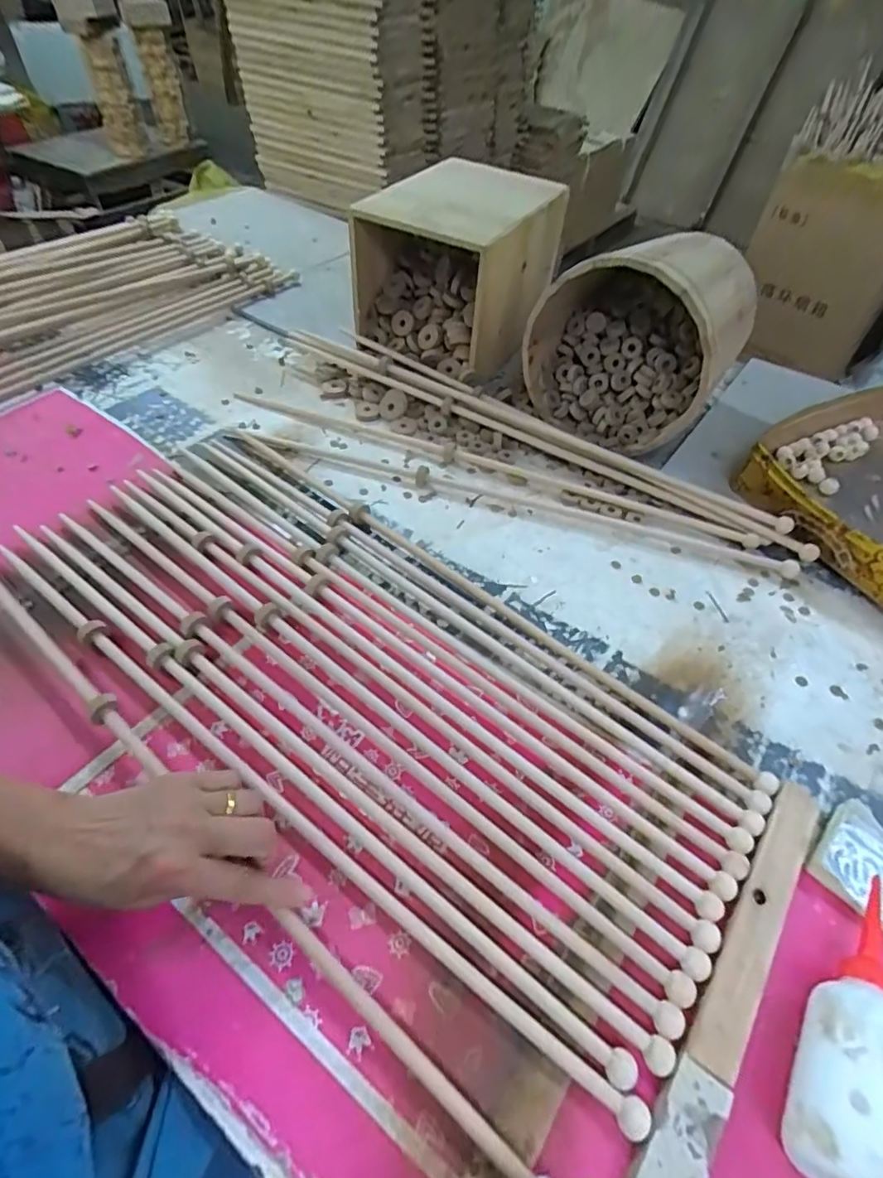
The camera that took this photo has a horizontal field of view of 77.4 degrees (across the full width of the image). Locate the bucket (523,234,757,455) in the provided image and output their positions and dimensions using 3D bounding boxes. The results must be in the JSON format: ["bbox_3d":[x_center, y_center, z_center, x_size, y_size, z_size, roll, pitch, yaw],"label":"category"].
[{"bbox_3d":[0.251,-0.318,0.711,0.224,0.222,0.201,30,55,20],"label":"bucket"}]

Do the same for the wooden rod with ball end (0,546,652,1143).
[{"bbox_3d":[-0.156,0.143,0.436,0.680,0.017,0.017,31,55,21],"label":"wooden rod with ball end"}]

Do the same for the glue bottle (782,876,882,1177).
[{"bbox_3d":[0.249,0.256,0.337,0.056,0.060,0.177,24,53,16],"label":"glue bottle"}]

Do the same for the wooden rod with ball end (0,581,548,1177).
[{"bbox_3d":[-0.210,0.146,0.419,0.690,0.027,0.019,34,56,22],"label":"wooden rod with ball end"}]

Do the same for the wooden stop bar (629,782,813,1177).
[{"bbox_3d":[0.196,0.250,0.361,0.033,0.016,0.286,32,56,21],"label":"wooden stop bar"}]

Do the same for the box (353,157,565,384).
[{"bbox_3d":[0.024,-0.462,0.801,0.210,0.184,0.261,25,54,17],"label":"box"}]

